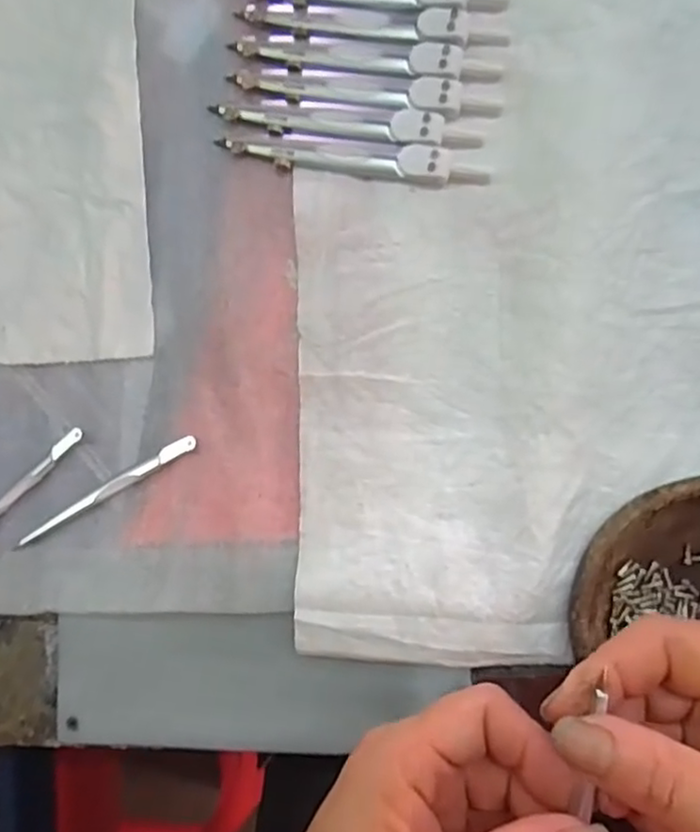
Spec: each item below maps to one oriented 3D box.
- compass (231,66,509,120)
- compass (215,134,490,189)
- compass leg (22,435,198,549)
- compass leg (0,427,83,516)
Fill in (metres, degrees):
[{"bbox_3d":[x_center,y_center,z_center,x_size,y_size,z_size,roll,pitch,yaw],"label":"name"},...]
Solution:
[{"bbox_3d":[0.006,-0.152,0.301,0.126,0.007,0.016,12,91,9],"label":"compass"},{"bbox_3d":[0.000,-0.121,0.300,0.125,0.007,0.017,10,91,9],"label":"compass"},{"bbox_3d":[-0.120,0.036,0.317,0.103,0.005,0.008,-29,85,7],"label":"compass leg"},{"bbox_3d":[-0.174,0.044,0.326,0.106,0.004,0.008,-43,84,6],"label":"compass leg"}]

